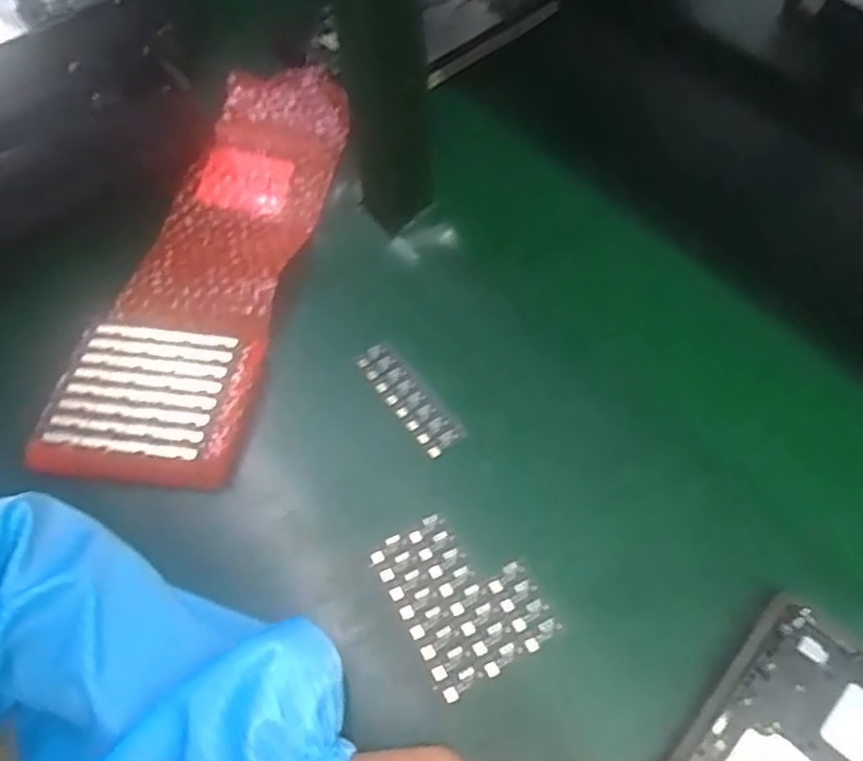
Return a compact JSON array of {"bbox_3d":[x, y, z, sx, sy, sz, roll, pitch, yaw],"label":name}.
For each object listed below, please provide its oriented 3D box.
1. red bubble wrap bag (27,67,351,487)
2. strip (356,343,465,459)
[{"bbox_3d":[-0.159,-0.110,0.546,0.127,0.020,0.398,6,57,6],"label":"red bubble wrap bag"},{"bbox_3d":[-0.015,0.010,0.472,0.029,0.004,0.091,-31,61,-17],"label":"strip"}]

